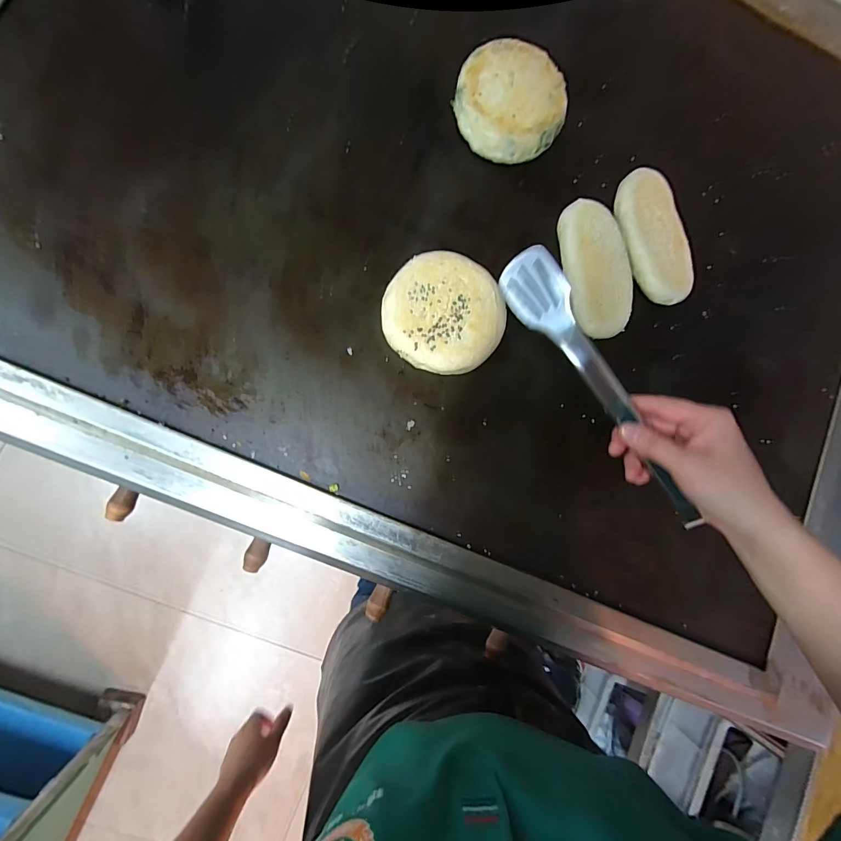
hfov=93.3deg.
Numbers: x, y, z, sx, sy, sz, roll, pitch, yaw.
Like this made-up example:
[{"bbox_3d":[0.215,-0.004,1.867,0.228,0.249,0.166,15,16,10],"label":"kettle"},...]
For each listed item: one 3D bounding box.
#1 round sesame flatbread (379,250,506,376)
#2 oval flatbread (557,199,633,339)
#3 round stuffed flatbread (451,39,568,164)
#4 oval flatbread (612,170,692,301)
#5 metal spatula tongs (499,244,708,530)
[{"bbox_3d":[0.024,-0.106,0.400,0.117,0.030,0.113,1,85,-8],"label":"round sesame flatbread"},{"bbox_3d":[0.189,-0.163,0.429,0.064,0.029,0.144,-6,86,-9],"label":"oval flatbread"},{"bbox_3d":[0.096,-0.341,0.428,0.115,0.033,0.117,1,85,-8],"label":"round stuffed flatbread"},{"bbox_3d":[0.263,-0.206,0.450,0.072,0.021,0.151,-14,87,-9],"label":"oval flatbread"},{"bbox_3d":[0.159,-0.024,0.338,0.041,0.020,0.272,-36,93,-10],"label":"metal spatula tongs"}]

